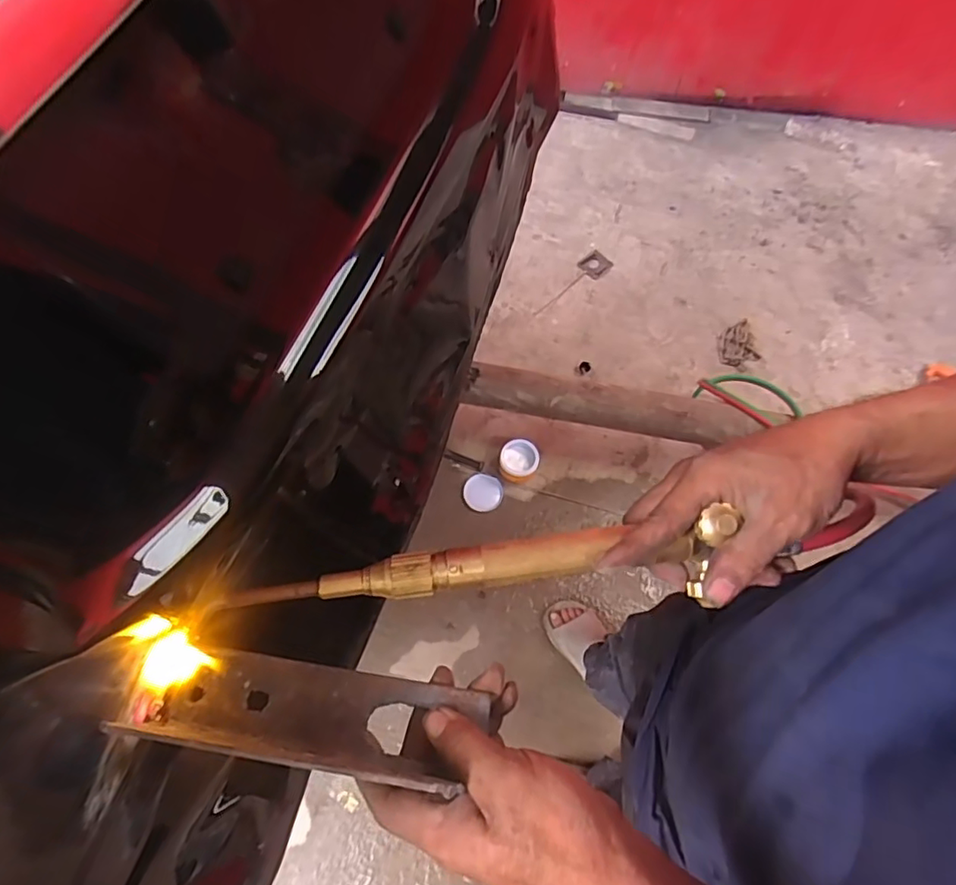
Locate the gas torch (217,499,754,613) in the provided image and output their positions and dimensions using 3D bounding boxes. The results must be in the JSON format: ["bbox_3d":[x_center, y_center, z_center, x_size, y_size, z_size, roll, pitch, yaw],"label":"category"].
[{"bbox_3d":[-0.003,0.079,0.327,0.294,0.042,0.045,-7,66,-2],"label":"gas torch"}]

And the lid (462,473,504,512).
[{"bbox_3d":[0.014,0.138,1.526,0.103,0.023,0.096,14,66,5],"label":"lid"}]

